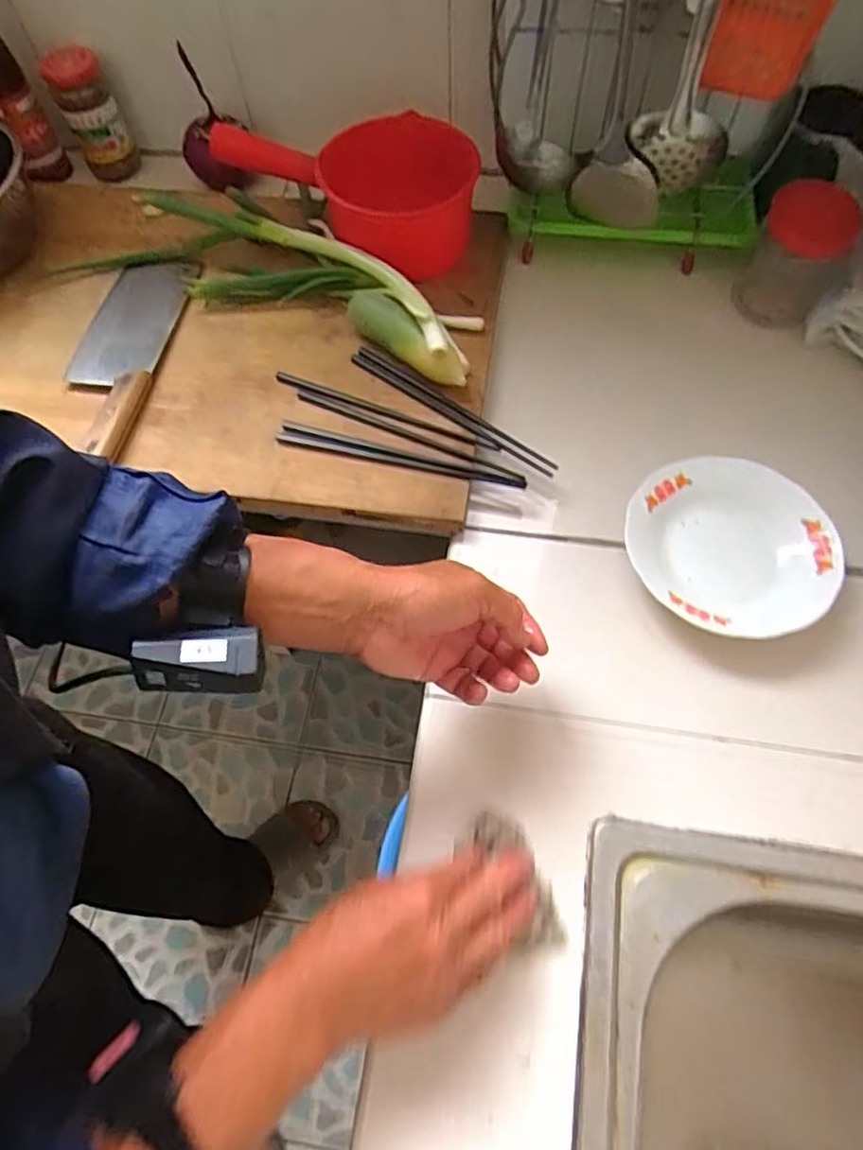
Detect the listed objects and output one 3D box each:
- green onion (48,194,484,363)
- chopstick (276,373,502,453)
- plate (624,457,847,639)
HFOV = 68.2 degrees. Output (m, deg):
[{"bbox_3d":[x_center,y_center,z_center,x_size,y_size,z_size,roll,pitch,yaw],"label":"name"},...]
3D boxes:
[{"bbox_3d":[-0.162,-0.325,0.668,0.451,0.057,0.137,23,69,13],"label":"green onion"},{"bbox_3d":[-0.044,-0.159,0.617,0.232,0.004,0.013,20,69,11],"label":"chopstick"},{"bbox_3d":[0.254,-0.026,0.546,0.168,0.040,0.166,-1,66,3],"label":"plate"}]

